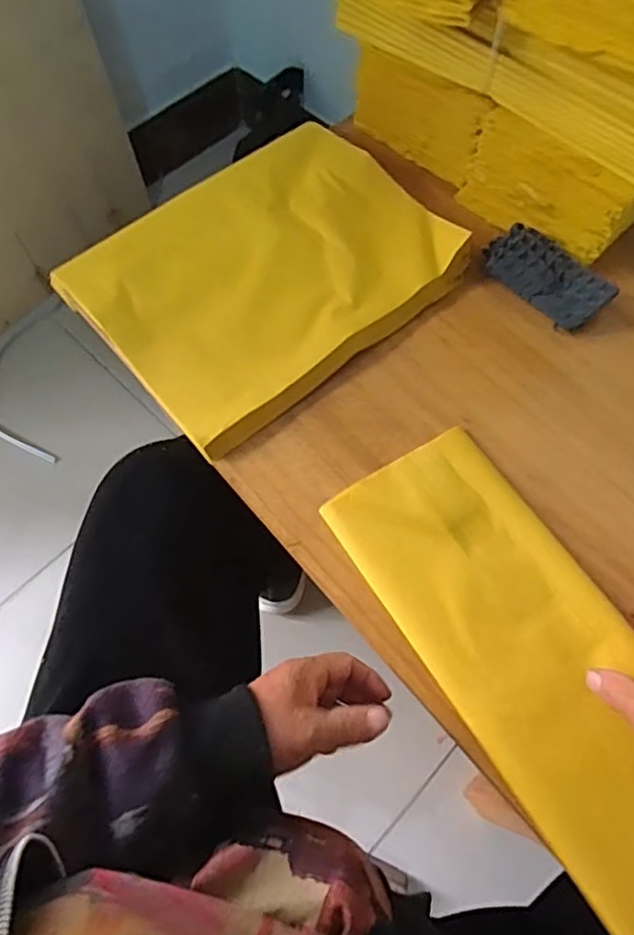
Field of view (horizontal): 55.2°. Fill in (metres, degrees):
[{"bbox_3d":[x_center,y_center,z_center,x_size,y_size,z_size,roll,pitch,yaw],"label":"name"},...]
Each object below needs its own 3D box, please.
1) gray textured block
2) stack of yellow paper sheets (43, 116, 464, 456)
[{"bbox_3d":[0.197,-0.164,0.522,0.051,0.028,0.107,-40,72,-16],"label":"gray textured block"},{"bbox_3d":[-0.043,-0.173,0.534,0.294,0.023,0.231,-40,72,-16],"label":"stack of yellow paper sheets"}]

